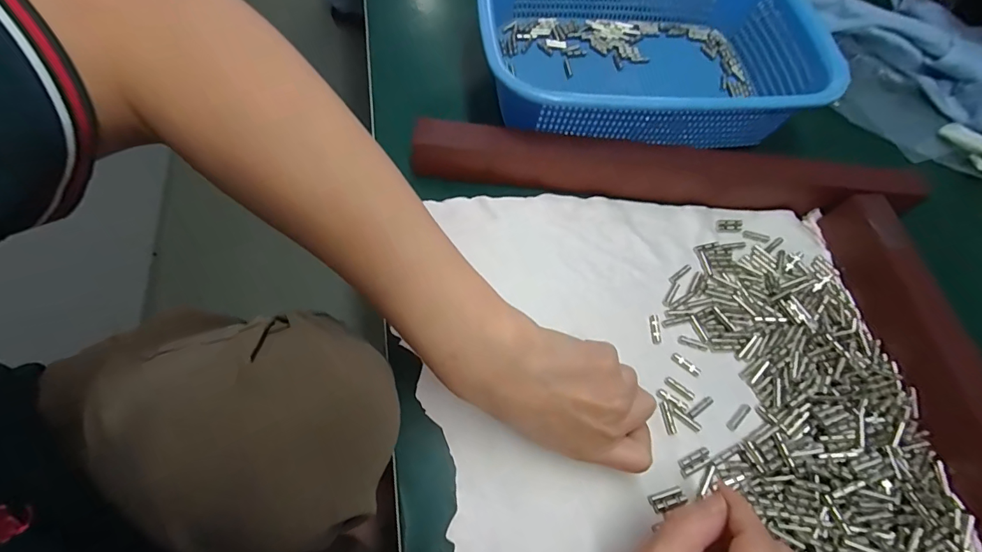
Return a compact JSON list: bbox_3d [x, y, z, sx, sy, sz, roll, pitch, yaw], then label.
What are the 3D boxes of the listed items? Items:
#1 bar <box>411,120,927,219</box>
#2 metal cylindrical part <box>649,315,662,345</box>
[{"bbox_3d":[0.137,-0.082,0.334,0.387,0.050,0.029,3,64,0],"label":"bar"},{"bbox_3d":[0.116,0.037,0.301,0.006,0.005,0.021,3,64,0],"label":"metal cylindrical part"}]

